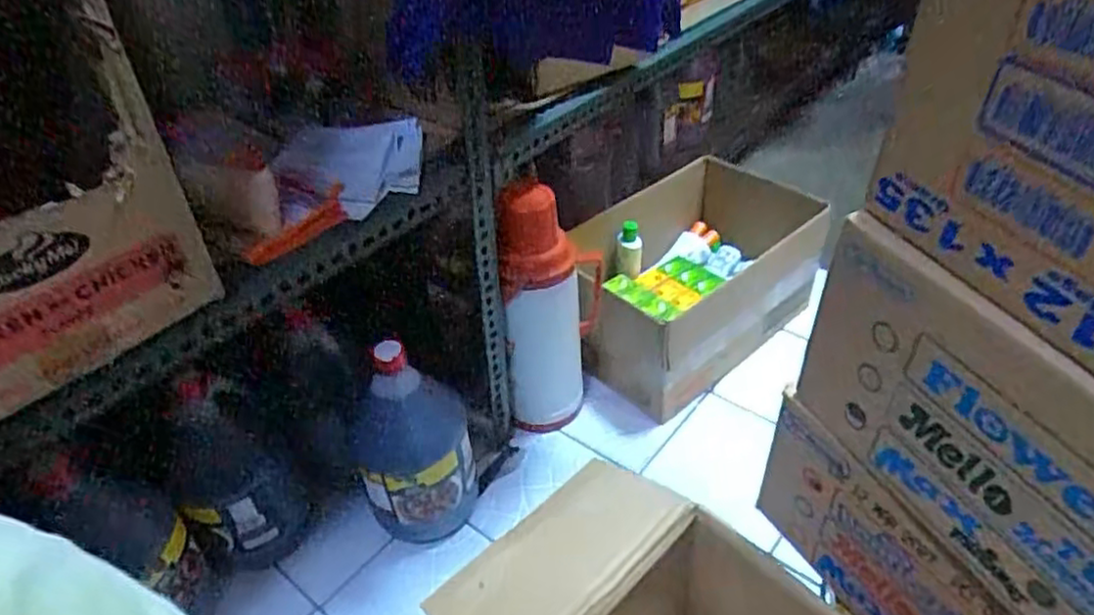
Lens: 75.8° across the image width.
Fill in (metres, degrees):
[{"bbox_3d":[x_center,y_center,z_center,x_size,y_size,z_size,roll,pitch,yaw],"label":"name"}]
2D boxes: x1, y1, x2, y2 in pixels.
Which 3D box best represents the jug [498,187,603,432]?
[{"bbox_3d":[0.011,0.020,0.994,0.137,0.414,0.096,-2,39,1],"label":"jug"}]

